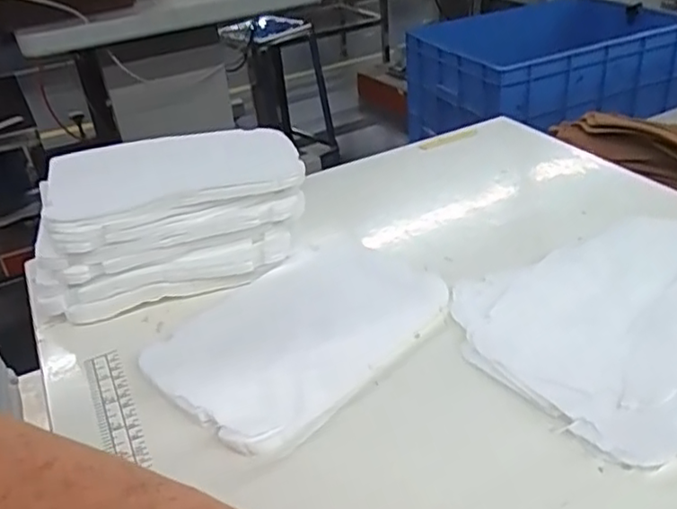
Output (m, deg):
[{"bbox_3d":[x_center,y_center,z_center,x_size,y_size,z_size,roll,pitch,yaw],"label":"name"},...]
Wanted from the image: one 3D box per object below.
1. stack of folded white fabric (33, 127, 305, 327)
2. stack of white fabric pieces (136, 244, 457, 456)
[{"bbox_3d":[-0.136,-0.038,0.521,0.214,0.084,0.136,-13,33,-11],"label":"stack of folded white fabric"},{"bbox_3d":[-0.026,0.045,0.436,0.132,0.015,0.187,23,42,38],"label":"stack of white fabric pieces"}]

